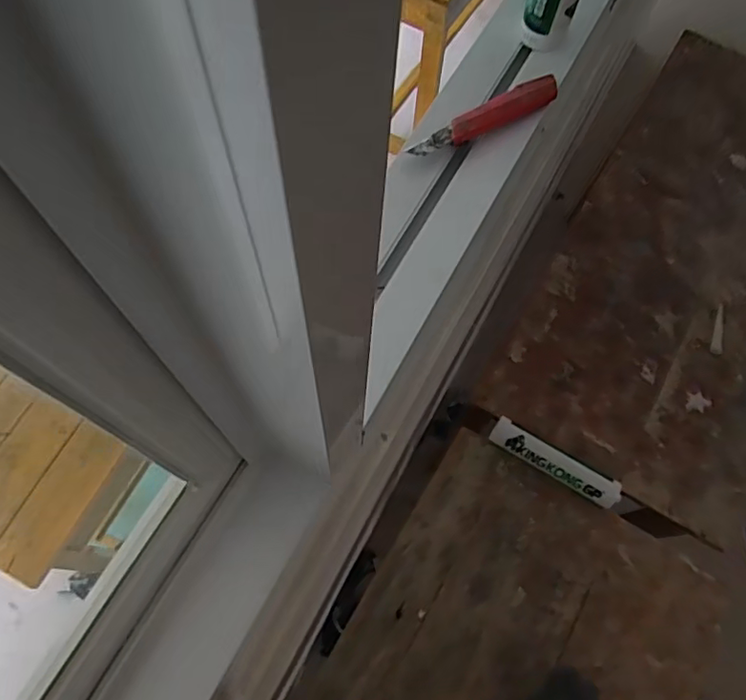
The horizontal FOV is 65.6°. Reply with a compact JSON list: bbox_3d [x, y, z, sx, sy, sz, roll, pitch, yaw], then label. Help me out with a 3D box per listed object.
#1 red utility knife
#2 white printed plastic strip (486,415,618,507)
[{"bbox_3d":[0.106,-0.215,0.539,0.162,0.020,0.024,-32,72,-14],"label":"red utility knife"},{"bbox_3d":[0.295,0.179,0.930,0.218,0.044,0.054,33,70,11],"label":"white printed plastic strip"}]

